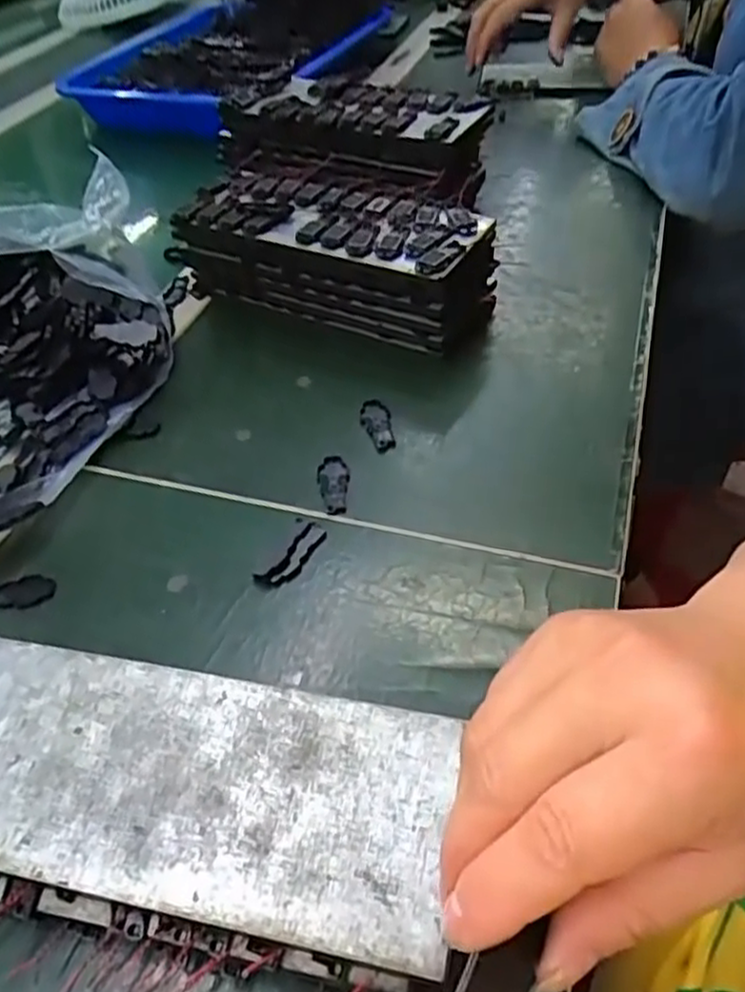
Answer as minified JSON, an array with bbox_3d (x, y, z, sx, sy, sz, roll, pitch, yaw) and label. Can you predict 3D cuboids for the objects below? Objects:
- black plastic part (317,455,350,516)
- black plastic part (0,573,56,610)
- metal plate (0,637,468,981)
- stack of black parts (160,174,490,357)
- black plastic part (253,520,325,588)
[{"bbox_3d":[-0.020,-0.006,0.382,0.016,0.004,0.040,-5,46,-2],"label":"black plastic part"},{"bbox_3d":[-0.170,0.045,0.343,0.039,0.004,0.018,-10,47,-6],"label":"black plastic part"},{"bbox_3d":[-0.069,0.095,0.250,0.189,0.004,0.078,8,47,12],"label":"metal plate"},{"bbox_3d":[-0.023,-0.158,0.482,0.209,0.064,0.078,22,51,22],"label":"stack of black parts"},{"bbox_3d":[-0.037,0.029,0.346,0.015,0.006,0.041,30,55,28],"label":"black plastic part"}]

